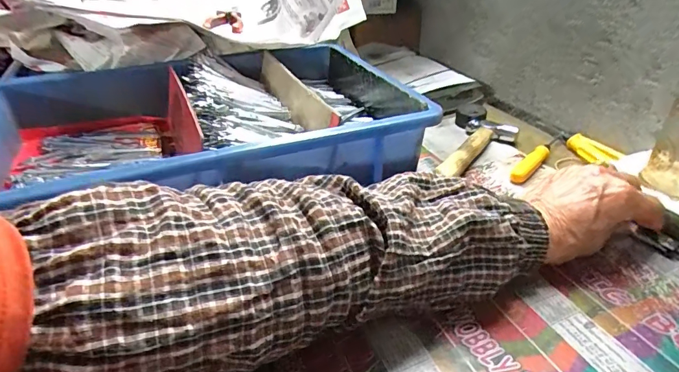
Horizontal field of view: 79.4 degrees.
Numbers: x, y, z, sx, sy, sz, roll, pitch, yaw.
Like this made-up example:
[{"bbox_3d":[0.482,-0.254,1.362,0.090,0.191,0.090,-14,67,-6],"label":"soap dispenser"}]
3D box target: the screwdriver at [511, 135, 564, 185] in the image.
[{"bbox_3d":[0.220,-0.034,0.449,0.116,0.014,0.017,-29,40,-35],"label":"screwdriver"}]

